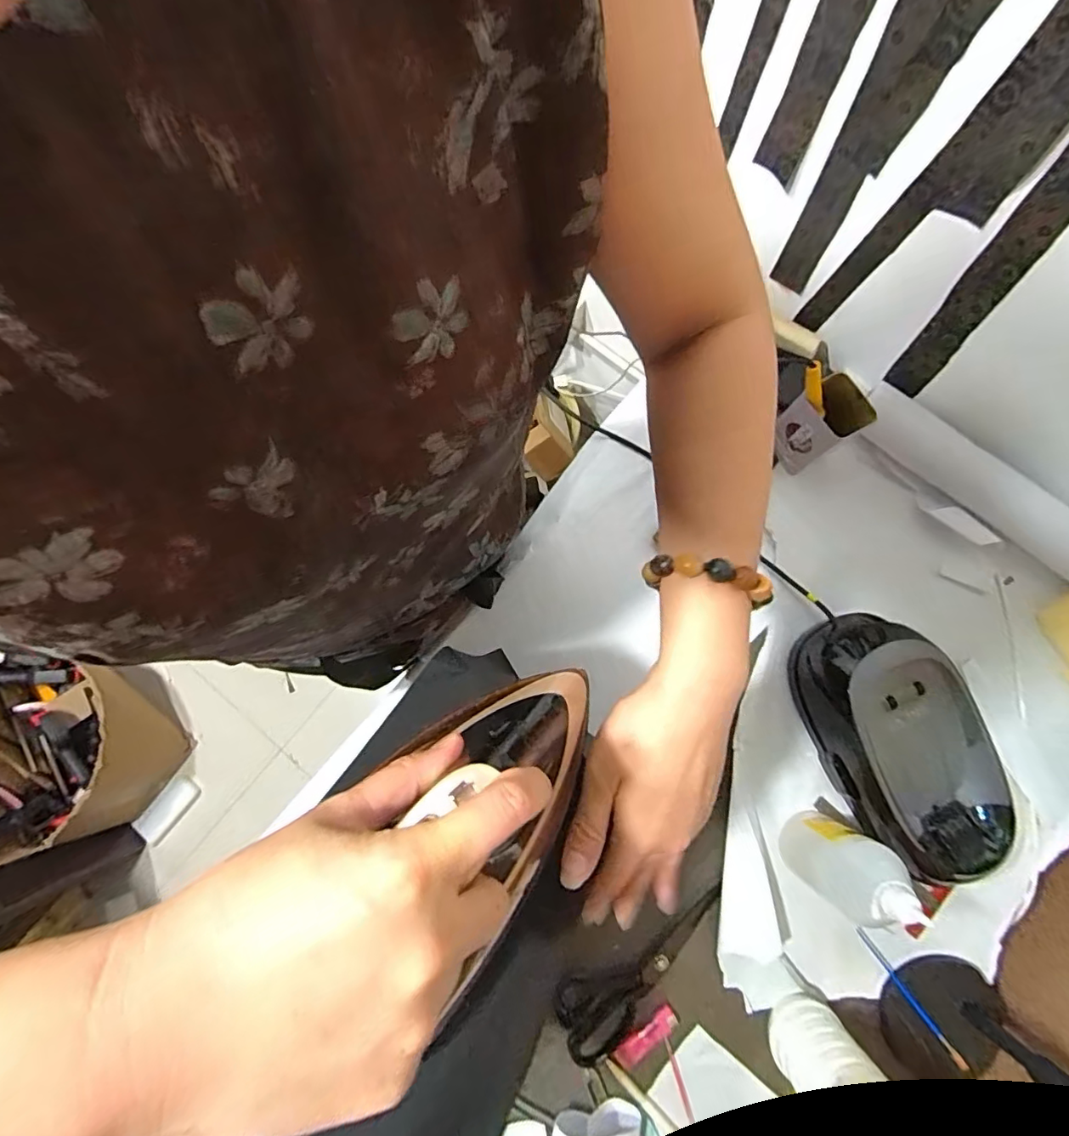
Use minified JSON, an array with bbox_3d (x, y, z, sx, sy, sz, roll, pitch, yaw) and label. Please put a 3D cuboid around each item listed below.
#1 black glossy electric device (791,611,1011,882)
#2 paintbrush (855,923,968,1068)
[{"bbox_3d":[0.408,0.195,0.602,0.159,0.088,0.288,-29,81,-4],"label":"black glossy electric device"},{"bbox_3d":[0.405,0.460,0.585,0.011,0.009,0.159,-35,81,-5],"label":"paintbrush"}]

